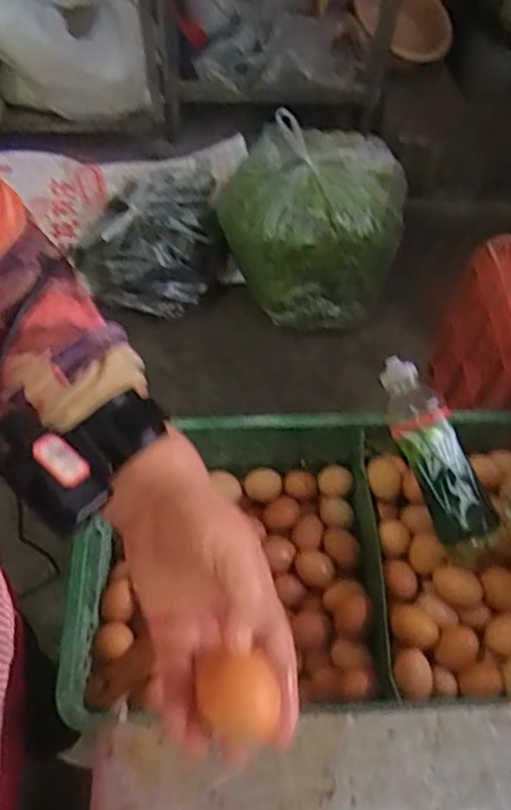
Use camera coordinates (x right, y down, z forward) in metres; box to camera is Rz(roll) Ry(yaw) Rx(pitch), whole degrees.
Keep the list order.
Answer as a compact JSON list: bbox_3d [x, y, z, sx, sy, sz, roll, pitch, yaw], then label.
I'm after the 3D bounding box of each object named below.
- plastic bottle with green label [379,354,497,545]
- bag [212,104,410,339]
[{"bbox_3d":[0.199,0.053,0.719,0.062,0.054,0.226,-20,78,-12],"label":"plastic bottle with green label"},{"bbox_3d":[0.120,-0.391,1.431,0.412,0.327,0.272,10,58,5],"label":"bag"}]

